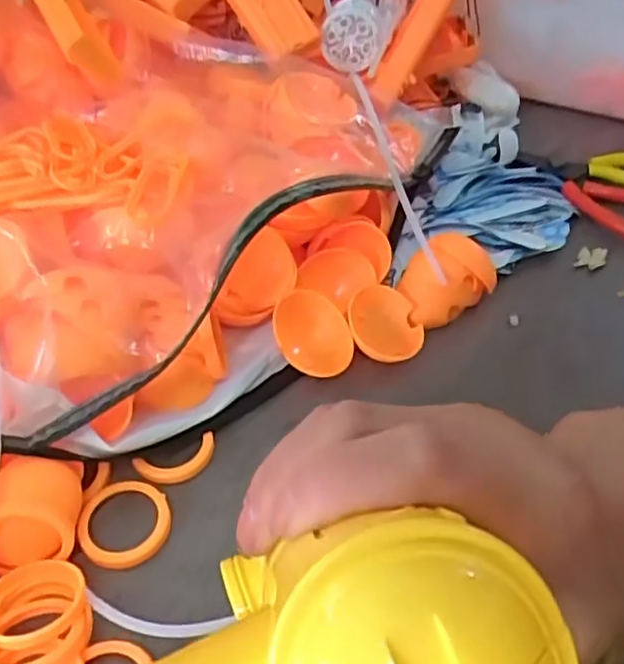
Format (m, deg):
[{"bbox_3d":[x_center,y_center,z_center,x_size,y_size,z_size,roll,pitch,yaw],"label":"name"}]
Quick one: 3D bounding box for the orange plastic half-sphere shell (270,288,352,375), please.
[{"bbox_3d":[0.000,0.002,0.315,0.038,0.010,0.037,15,63,-17],"label":"orange plastic half-sphere shell"}]

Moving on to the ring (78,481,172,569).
[{"bbox_3d":[-0.072,0.073,0.264,0.033,0.005,0.034,0,47,0],"label":"ring"}]

